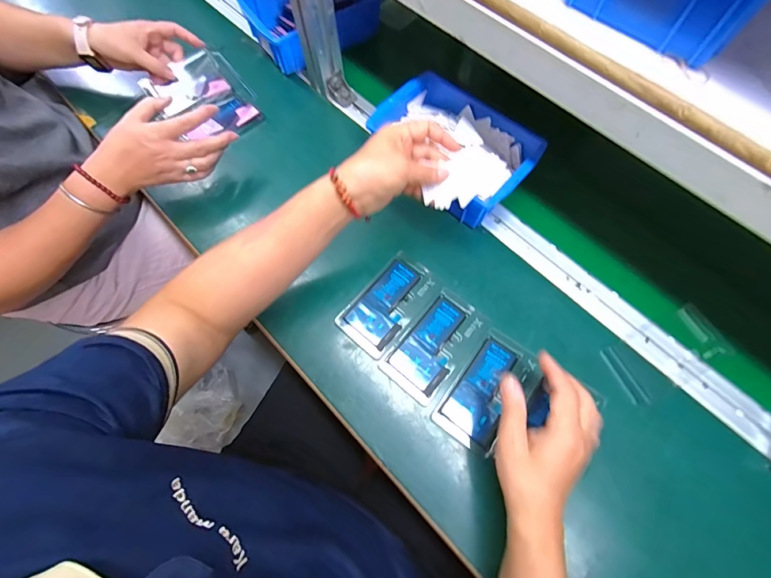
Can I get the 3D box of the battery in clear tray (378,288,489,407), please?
[{"bbox_3d":[0.058,0.063,0.432,0.069,0.006,0.125,38,74,14],"label":"battery in clear tray"}]

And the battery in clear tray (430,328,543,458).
[{"bbox_3d":[0.115,0.113,0.414,0.072,0.013,0.125,35,73,13],"label":"battery in clear tray"}]

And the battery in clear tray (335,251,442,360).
[{"bbox_3d":[0.006,0.017,0.453,0.071,0.005,0.125,39,74,14],"label":"battery in clear tray"}]

